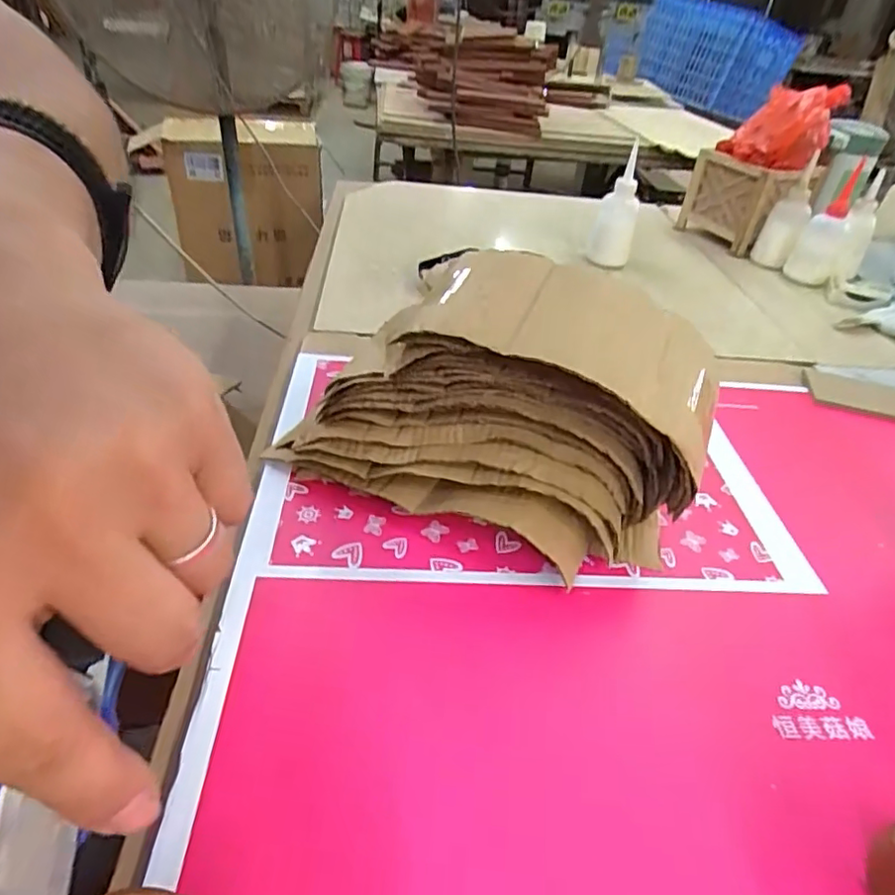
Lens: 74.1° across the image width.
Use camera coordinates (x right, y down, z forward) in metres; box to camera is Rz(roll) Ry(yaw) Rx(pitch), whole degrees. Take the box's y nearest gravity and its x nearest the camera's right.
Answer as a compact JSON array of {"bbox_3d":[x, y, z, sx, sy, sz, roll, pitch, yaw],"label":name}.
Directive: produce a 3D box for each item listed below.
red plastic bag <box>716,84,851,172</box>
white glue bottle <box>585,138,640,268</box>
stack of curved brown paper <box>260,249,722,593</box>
[{"bbox_3d":[0.511,-0.499,0.912,0.148,0.103,0.136,23,42,20],"label":"red plastic bag"},{"bbox_3d":[0.251,-0.348,0.877,0.058,0.149,0.054,9,39,4],"label":"white glue bottle"},{"bbox_3d":[0.033,-0.039,0.437,0.298,0.170,0.153,20,41,17],"label":"stack of curved brown paper"}]

